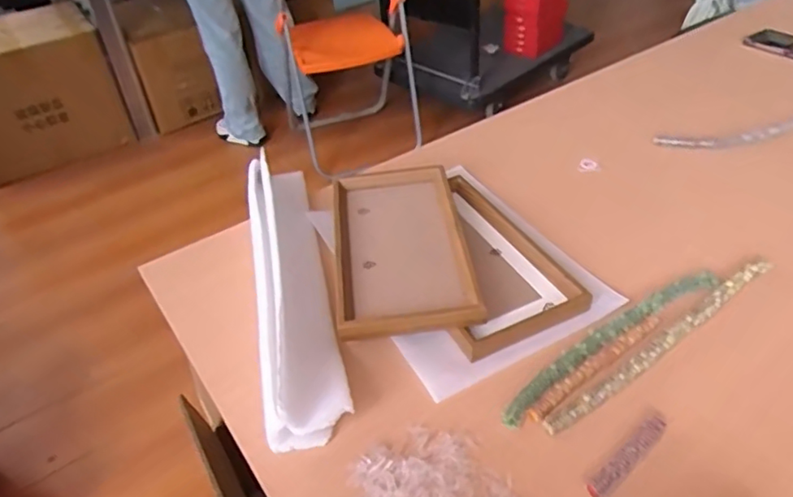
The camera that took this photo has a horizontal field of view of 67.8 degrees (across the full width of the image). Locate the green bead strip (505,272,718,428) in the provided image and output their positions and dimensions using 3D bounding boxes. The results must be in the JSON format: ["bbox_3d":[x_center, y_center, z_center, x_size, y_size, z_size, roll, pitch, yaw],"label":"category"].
[{"bbox_3d":[0.216,0.088,0.590,0.299,0.014,0.032,-26,45,-23],"label":"green bead strip"}]

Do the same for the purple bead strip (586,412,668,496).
[{"bbox_3d":[0.197,0.173,0.495,0.103,0.004,0.017,-32,47,-27],"label":"purple bead strip"}]

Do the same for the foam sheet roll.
[{"bbox_3d":[-0.118,0.025,0.661,0.073,0.068,0.414,-12,41,-7],"label":"foam sheet roll"}]

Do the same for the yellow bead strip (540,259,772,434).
[{"bbox_3d":[0.272,0.087,0.584,0.340,0.010,0.018,-28,45,-24],"label":"yellow bead strip"}]

